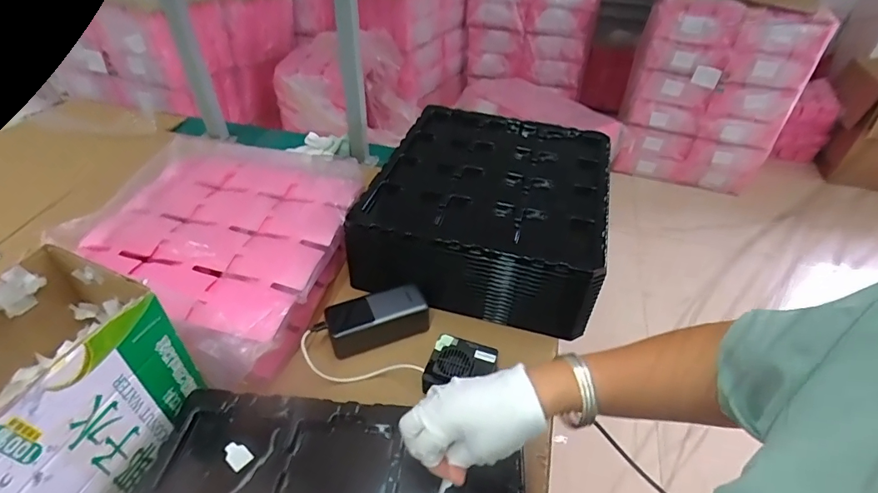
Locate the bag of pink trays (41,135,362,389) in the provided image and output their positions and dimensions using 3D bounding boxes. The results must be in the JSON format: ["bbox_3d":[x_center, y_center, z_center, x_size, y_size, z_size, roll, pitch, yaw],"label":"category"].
[{"bbox_3d":[-0.312,0.002,0.661,0.341,0.125,0.365,11,42,9],"label":"bag of pink trays"}]

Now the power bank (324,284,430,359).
[{"bbox_3d":[-0.082,0.095,0.625,0.133,0.045,0.055,-12,43,-16],"label":"power bank"}]

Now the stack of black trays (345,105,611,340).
[{"bbox_3d":[0.086,-0.071,0.762,0.336,0.119,0.380,12,42,11],"label":"stack of black trays"}]

